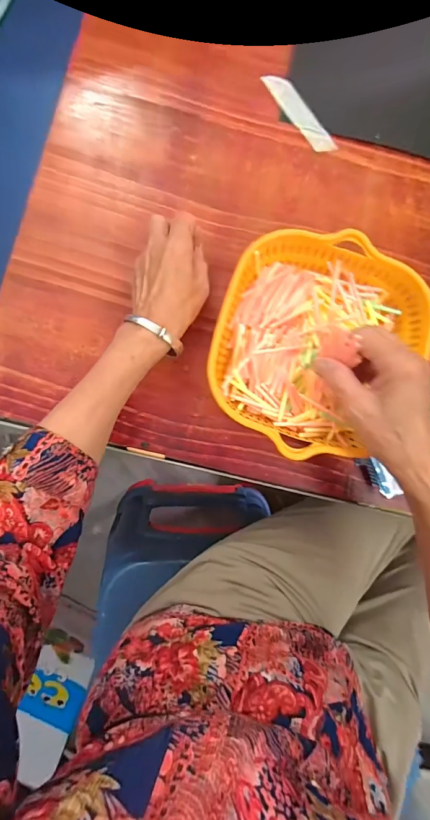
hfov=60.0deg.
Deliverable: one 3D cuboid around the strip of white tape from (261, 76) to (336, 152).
[{"bbox_3d":[0.101,-0.355,0.444,0.027,0.004,0.116,-37,88,-5],"label":"strip of white tape"}]

